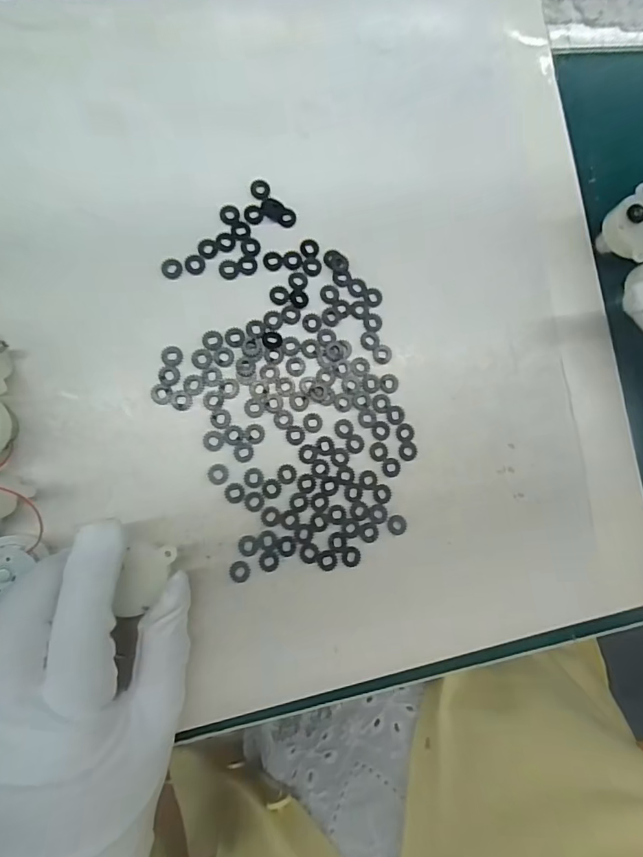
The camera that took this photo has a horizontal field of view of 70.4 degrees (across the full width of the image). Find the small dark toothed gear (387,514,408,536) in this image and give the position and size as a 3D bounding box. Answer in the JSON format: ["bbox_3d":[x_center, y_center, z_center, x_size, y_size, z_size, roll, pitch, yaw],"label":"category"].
[{"bbox_3d":[0.041,0.052,0.246,0.011,0.004,0.011,0,87,-8],"label":"small dark toothed gear"}]

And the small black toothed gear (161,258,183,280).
[{"bbox_3d":[-0.078,-0.084,0.238,0.010,0.004,0.011,-12,89,-9],"label":"small black toothed gear"}]

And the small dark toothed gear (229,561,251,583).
[{"bbox_3d":[-0.042,0.073,0.232,0.010,0.004,0.010,4,86,-8],"label":"small dark toothed gear"}]

